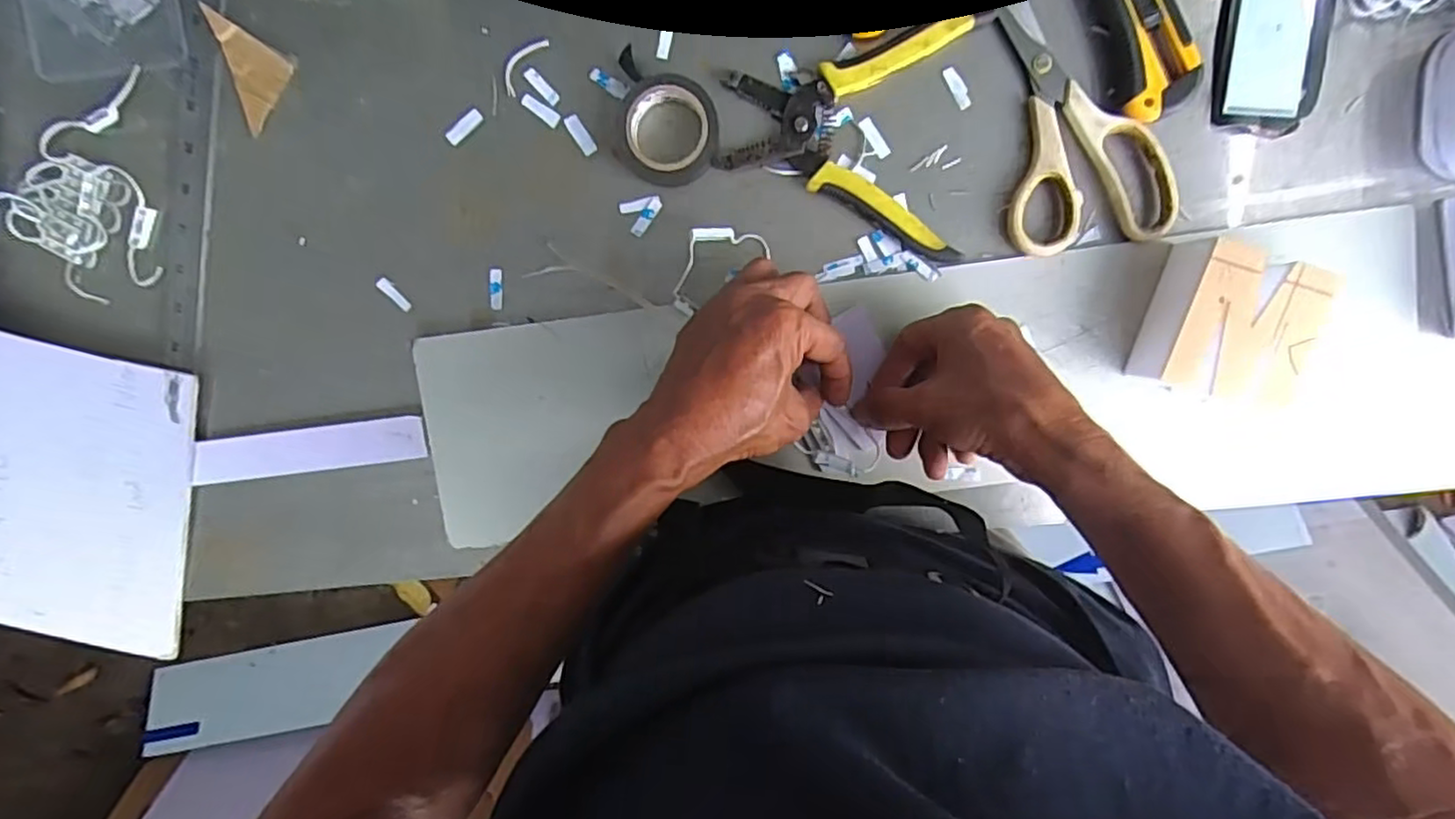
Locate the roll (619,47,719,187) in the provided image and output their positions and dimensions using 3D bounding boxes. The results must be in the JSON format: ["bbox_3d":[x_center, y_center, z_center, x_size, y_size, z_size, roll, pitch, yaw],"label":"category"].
[{"bbox_3d":[-0.037,-0.174,0.408,0.061,0.020,0.073,5,95,2],"label":"roll"}]

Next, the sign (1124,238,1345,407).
[{"bbox_3d":[0.286,-0.047,0.393,0.080,0.047,0.081,21,96,0],"label":"sign"}]

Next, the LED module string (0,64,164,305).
[{"bbox_3d":[-0.406,-0.140,0.427,0.092,0.021,0.135,5,95,2],"label":"LED module string"}]

